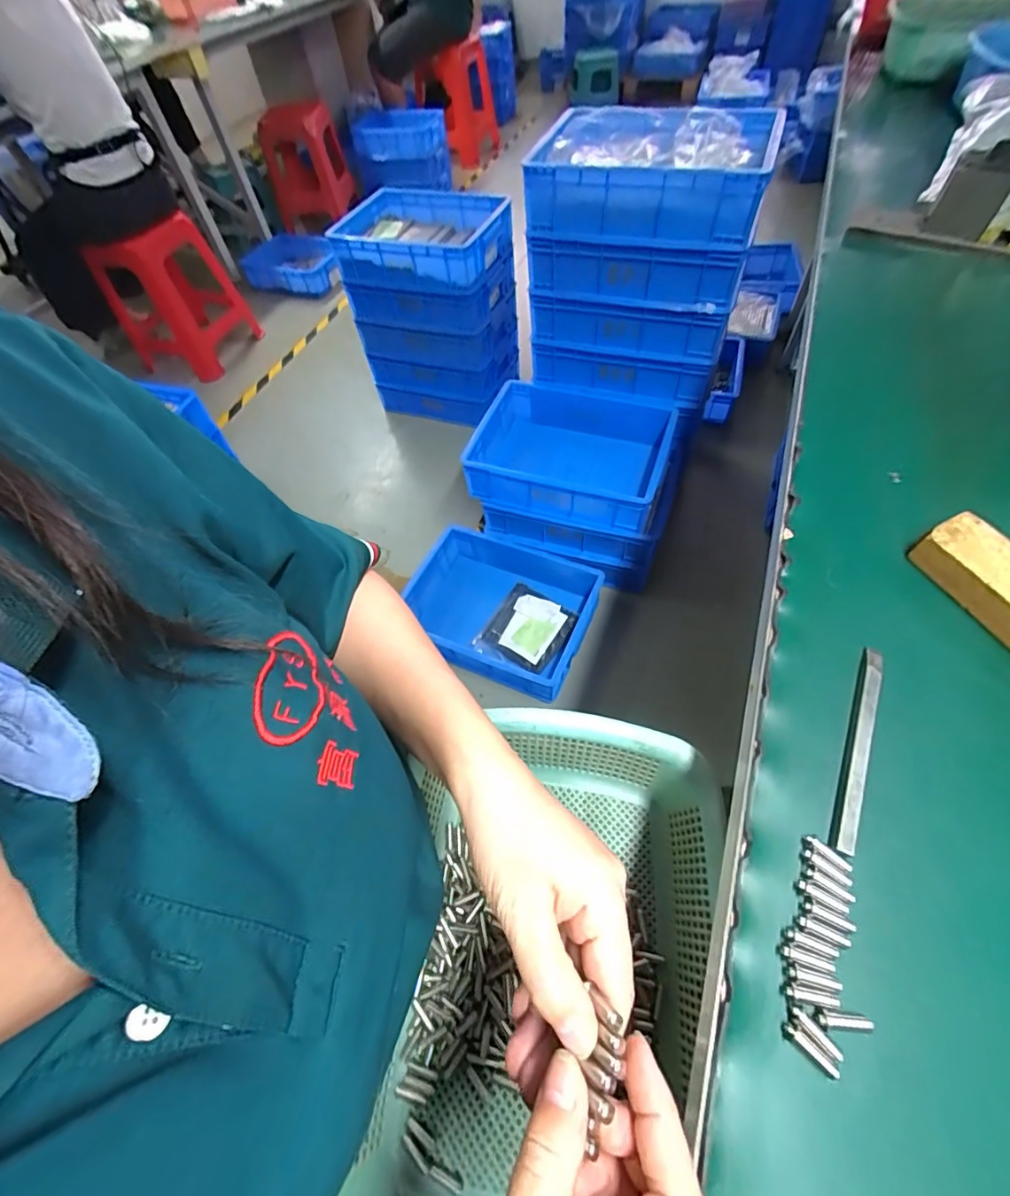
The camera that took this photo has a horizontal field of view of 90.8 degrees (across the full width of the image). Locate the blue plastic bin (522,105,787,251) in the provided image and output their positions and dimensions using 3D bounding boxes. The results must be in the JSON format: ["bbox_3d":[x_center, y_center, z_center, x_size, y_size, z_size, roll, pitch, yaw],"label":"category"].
[{"bbox_3d":[0.261,-0.761,0.888,0.381,0.137,0.314,15,59,15],"label":"blue plastic bin"}]

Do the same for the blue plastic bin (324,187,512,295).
[{"bbox_3d":[-0.207,-0.941,1.307,0.425,0.119,0.326,10,58,13],"label":"blue plastic bin"}]

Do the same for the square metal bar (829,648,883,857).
[{"bbox_3d":[0.189,0.077,0.266,0.011,0.006,0.118,23,61,18],"label":"square metal bar"}]

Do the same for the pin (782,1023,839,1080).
[{"bbox_3d":[0.125,0.185,0.203,0.021,0.004,0.006,35,66,24],"label":"pin"}]

